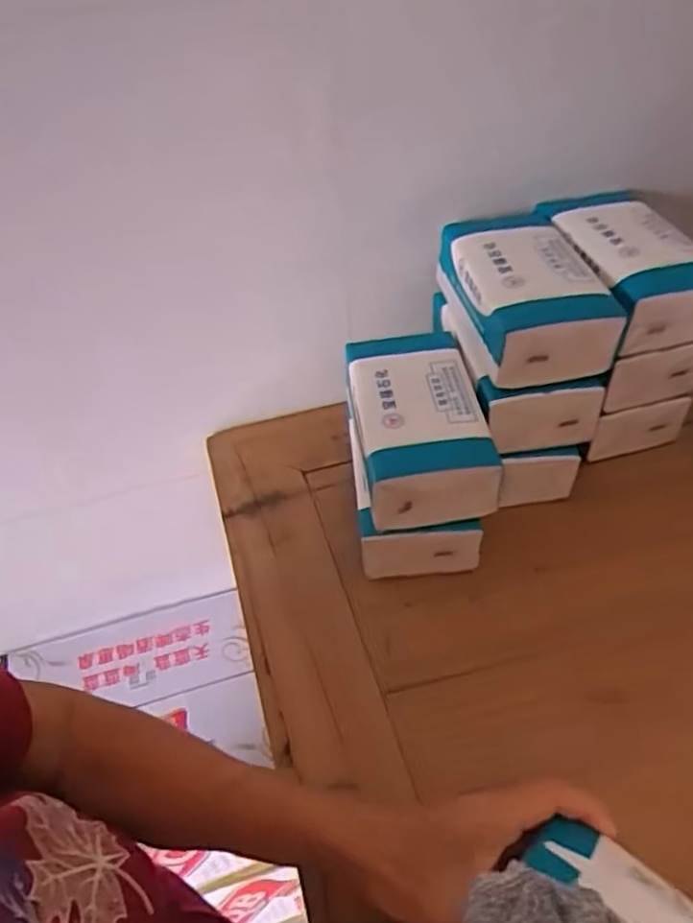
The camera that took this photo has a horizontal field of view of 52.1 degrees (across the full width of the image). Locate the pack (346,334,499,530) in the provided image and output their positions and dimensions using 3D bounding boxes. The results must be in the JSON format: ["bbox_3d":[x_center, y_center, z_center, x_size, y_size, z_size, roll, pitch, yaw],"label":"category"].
[{"bbox_3d":[0.053,-0.029,0.540,0.092,0.052,0.152,-8,47,-3],"label":"pack"}]

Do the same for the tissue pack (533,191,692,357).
[{"bbox_3d":[0.225,-0.160,0.575,0.096,0.054,0.163,-14,47,-9],"label":"tissue pack"}]

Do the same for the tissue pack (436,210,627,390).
[{"bbox_3d":[0.136,-0.131,0.557,0.107,0.064,0.165,-5,46,-1],"label":"tissue pack"}]

